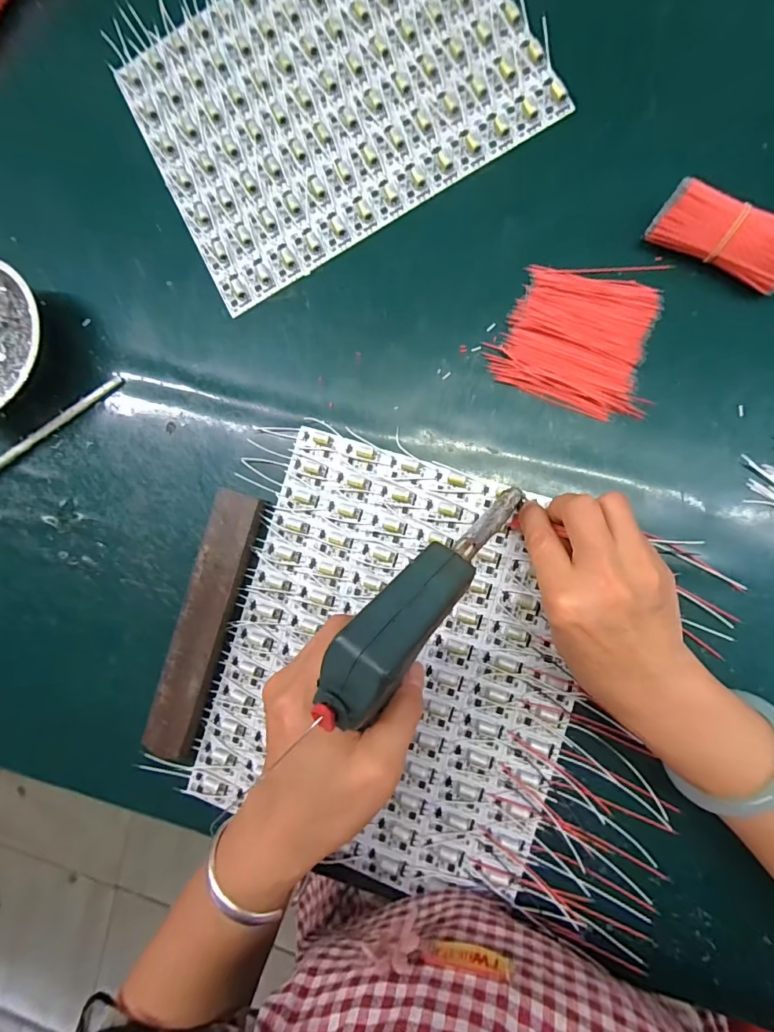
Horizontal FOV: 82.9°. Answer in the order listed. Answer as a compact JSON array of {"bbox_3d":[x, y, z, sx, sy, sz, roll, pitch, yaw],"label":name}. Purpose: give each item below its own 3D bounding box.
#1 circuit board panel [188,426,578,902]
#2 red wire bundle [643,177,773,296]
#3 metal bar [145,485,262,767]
[{"bbox_3d":[0.008,0.103,0.314,0.245,0.010,0.283,16,90,9],"label":"circuit board panel"},{"bbox_3d":[0.215,-0.174,0.278,0.088,0.034,0.030,34,93,8],"label":"red wire bundle"},{"bbox_3d":[-0.137,0.079,0.330,0.036,0.021,0.198,17,90,9],"label":"metal bar"}]

